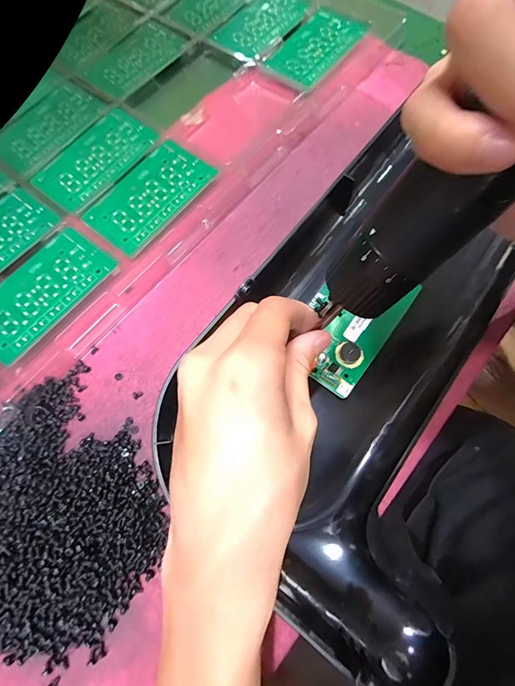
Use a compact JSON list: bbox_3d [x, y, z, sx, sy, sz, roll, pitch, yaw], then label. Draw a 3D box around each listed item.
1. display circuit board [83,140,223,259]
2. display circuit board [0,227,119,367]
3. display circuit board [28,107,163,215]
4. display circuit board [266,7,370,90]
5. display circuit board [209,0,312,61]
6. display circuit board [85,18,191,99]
[{"bbox_3d":[-0.090,-0.125,0.293,0.061,0.007,0.105,38,74,8],"label":"display circuit board"},{"bbox_3d":[-0.163,-0.039,0.262,0.057,0.004,0.104,38,74,8],"label":"display circuit board"},{"bbox_3d":[-0.144,-0.165,0.309,0.062,0.004,0.105,38,74,8],"label":"display circuit board"},{"bbox_3d":[0.056,-0.297,0.346,0.059,0.009,0.101,38,74,8],"label":"display circuit board"},{"bbox_3d":[0.005,-0.338,0.363,0.065,0.004,0.108,37,74,8],"label":"display circuit board"},{"bbox_3d":[-0.125,-0.291,0.353,0.063,0.005,0.109,33,73,7],"label":"display circuit board"}]

